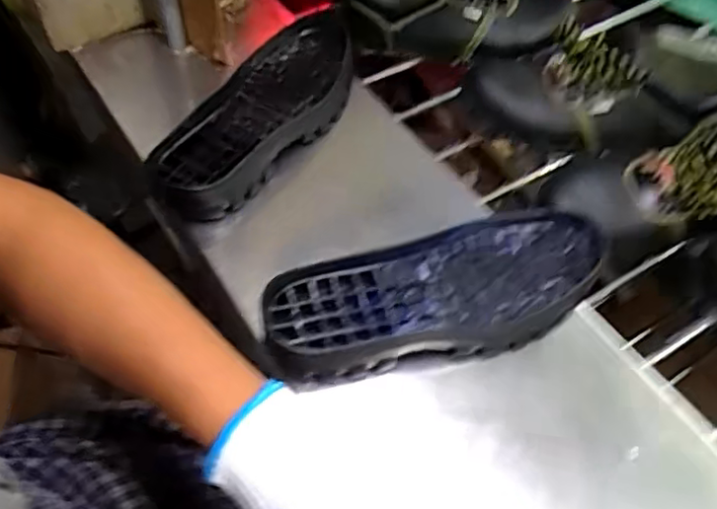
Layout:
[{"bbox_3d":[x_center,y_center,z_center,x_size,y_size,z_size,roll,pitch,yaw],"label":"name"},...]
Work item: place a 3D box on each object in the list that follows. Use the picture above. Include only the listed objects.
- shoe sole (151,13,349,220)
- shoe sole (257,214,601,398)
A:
[{"bbox_3d":[-0.087,-0.140,0.617,0.102,0.037,0.272,23,60,13],"label":"shoe sole"},{"bbox_3d":[0.065,0.032,0.509,0.276,0.033,0.102,-16,59,-11],"label":"shoe sole"}]

